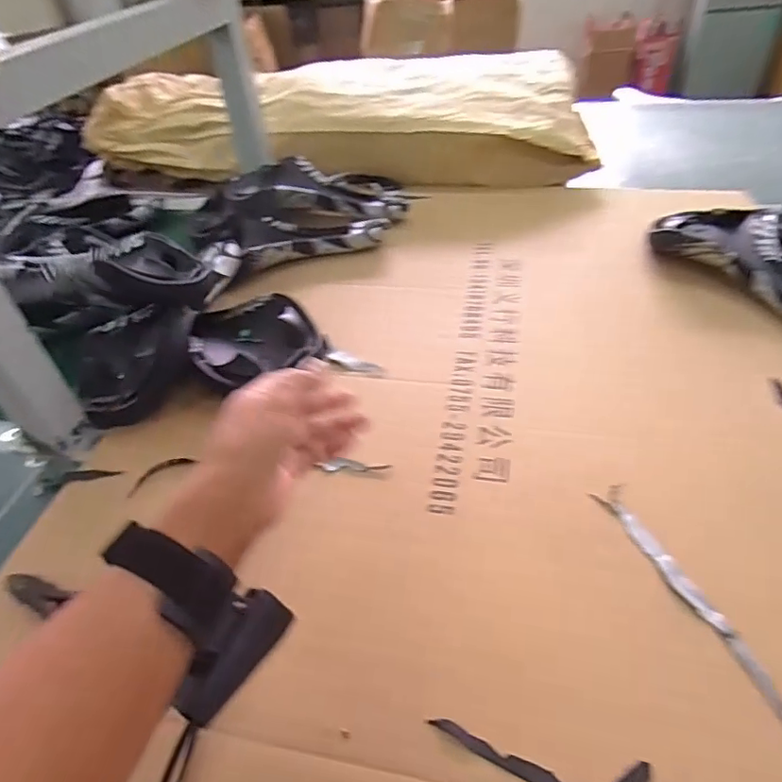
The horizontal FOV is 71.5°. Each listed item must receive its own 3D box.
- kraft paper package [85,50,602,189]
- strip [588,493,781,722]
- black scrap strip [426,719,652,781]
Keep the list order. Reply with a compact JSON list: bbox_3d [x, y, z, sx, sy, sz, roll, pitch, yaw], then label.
[{"bbox_3d":[-0.095,-0.513,1.008,0.867,0.120,0.413,4,44,9],"label":"kraft paper package"},{"bbox_3d":[0.201,0.136,0.370,0.021,0.009,0.175,-16,44,-13],"label":"strip"},{"bbox_3d":[0.080,0.216,0.298,0.119,0.004,0.042,6,44,10],"label":"black scrap strip"}]

